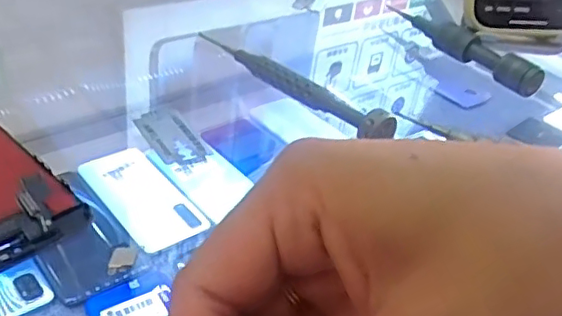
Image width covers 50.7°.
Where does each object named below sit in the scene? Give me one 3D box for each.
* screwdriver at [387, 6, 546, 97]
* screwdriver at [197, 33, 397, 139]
[{"bbox_3d":[0.105,-0.067,0.344,0.012,0.016,0.105,-19,44,-32],"label":"screwdriver"},{"bbox_3d":[0.002,-0.040,0.287,0.012,0.014,0.128,-26,48,-38],"label":"screwdriver"}]

